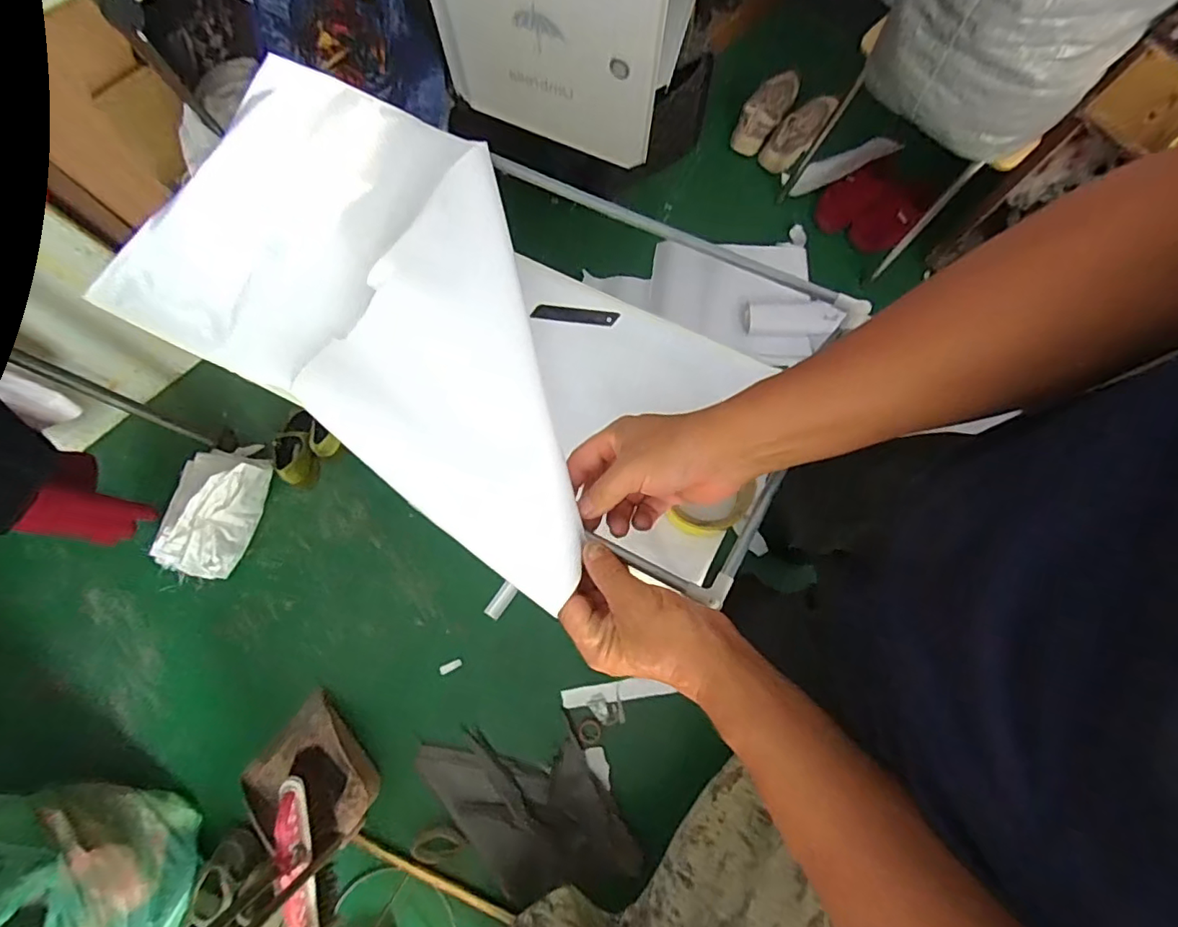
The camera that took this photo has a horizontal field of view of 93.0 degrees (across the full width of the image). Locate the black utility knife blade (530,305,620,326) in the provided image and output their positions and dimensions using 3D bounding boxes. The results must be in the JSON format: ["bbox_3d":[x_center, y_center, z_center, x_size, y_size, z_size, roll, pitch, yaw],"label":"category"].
[{"bbox_3d":[-0.017,-0.172,0.647,0.098,0.006,0.020,9,77,9],"label":"black utility knife blade"}]

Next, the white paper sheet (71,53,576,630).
[{"bbox_3d":[-0.153,-0.141,0.474,0.473,0.041,0.283,32,81,7],"label":"white paper sheet"}]

